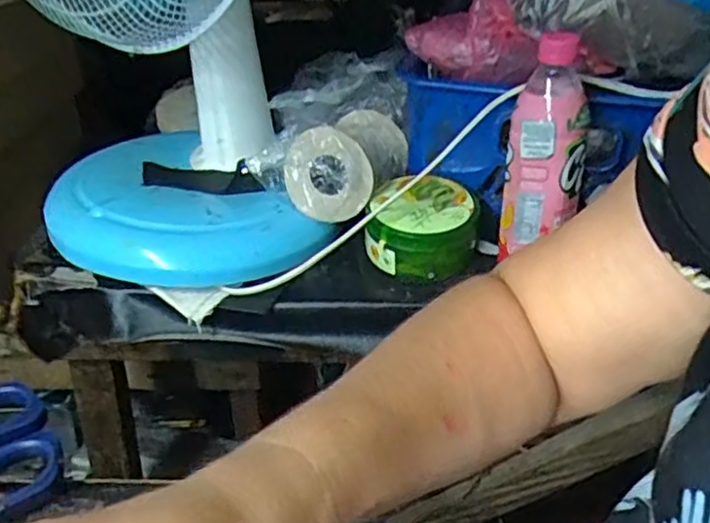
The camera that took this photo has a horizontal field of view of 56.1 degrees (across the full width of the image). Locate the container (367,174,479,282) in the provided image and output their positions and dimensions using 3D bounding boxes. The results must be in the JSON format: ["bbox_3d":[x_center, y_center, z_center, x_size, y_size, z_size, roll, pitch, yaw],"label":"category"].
[{"bbox_3d":[0.063,-0.028,0.624,0.100,0.071,0.082,5,31,8],"label":"container"}]

